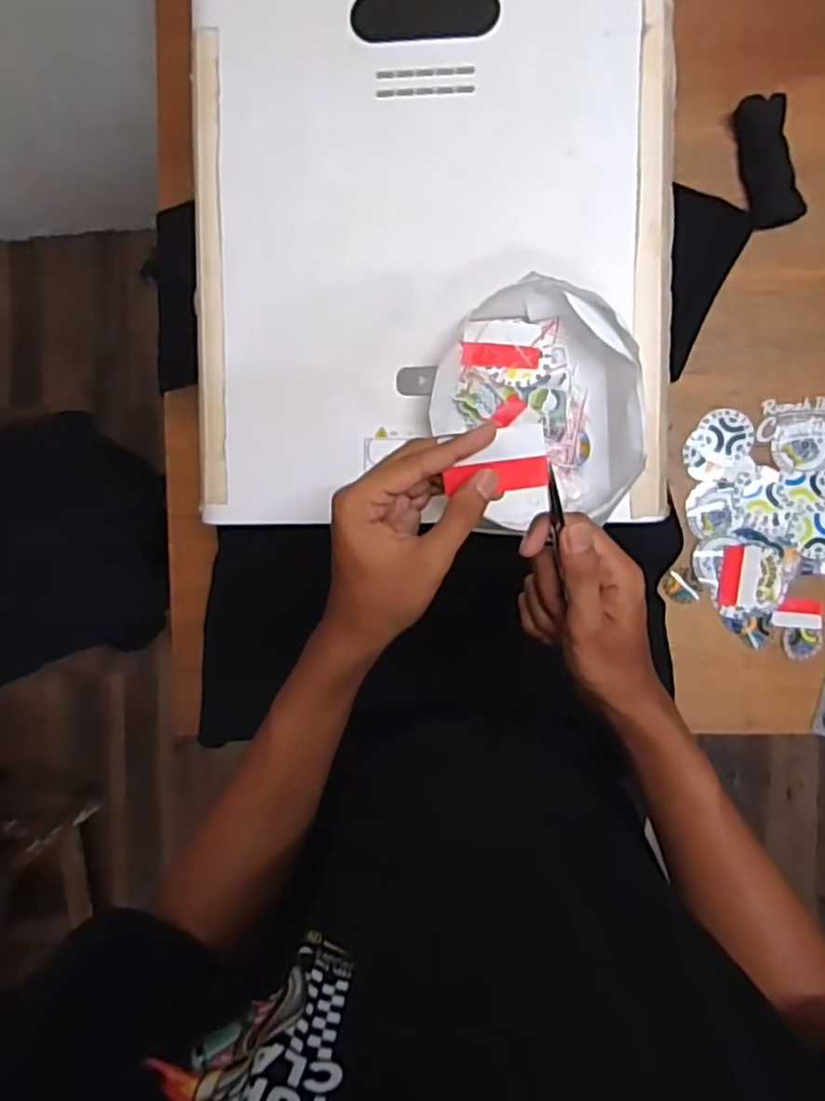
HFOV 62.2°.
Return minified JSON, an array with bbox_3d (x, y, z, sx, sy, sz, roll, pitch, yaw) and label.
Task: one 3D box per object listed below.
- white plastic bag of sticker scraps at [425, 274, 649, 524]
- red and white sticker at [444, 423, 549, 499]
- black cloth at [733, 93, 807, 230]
[{"bbox_3d":[0.098,-0.116,0.552,0.153,0.054,0.184,-7,93,4],"label":"white plastic bag of sticker scraps"},{"bbox_3d":[0.050,-0.053,0.403,0.058,0.006,0.037,-8,109,1],"label":"red and white sticker"},{"bbox_3d":[0.365,-0.398,0.701,0.052,0.015,0.126,-14,92,4],"label":"black cloth"}]

